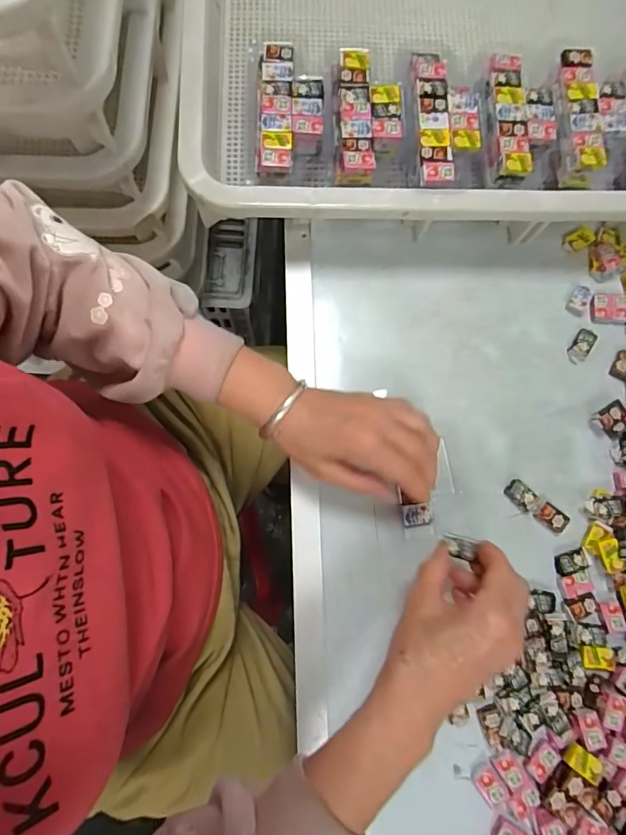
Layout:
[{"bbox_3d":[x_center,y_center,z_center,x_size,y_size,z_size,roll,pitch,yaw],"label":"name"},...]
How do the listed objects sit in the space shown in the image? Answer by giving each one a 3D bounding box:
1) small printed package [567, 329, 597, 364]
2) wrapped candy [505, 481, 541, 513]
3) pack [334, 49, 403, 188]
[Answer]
[{"bbox_3d":[0.251,-0.066,0.433,0.017,0.004,0.032,32,80,7],"label":"small printed package"},{"bbox_3d":[0.183,0.068,0.404,0.029,0.006,0.019,37,81,8],"label":"wrapped candy"},{"bbox_3d":[0.048,-0.259,0.394,0.055,0.015,0.115,-1,78,0],"label":"pack"}]

